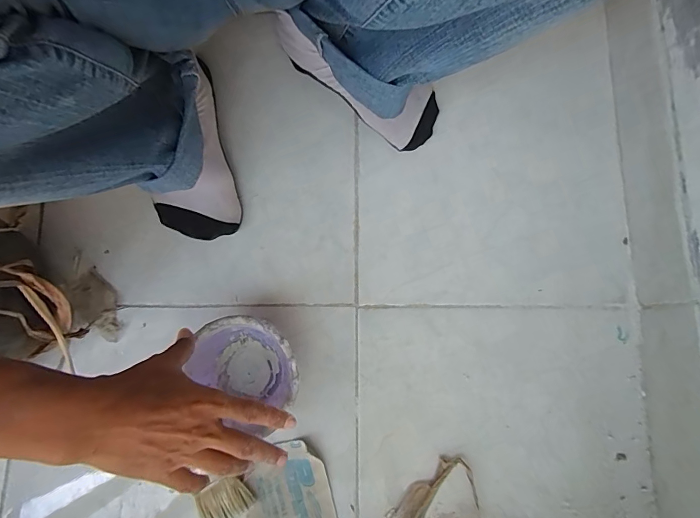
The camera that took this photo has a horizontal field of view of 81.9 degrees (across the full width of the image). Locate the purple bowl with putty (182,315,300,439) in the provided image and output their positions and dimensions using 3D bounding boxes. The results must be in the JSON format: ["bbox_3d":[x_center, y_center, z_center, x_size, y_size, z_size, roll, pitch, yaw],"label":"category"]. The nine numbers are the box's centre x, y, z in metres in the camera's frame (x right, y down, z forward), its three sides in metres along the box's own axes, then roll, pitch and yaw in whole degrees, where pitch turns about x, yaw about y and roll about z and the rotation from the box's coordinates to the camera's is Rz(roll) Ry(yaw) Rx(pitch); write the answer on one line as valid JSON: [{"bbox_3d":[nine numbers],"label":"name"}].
[{"bbox_3d":[-0.117,0.125,0.450,0.126,0.066,0.114,11,80,3],"label":"purple bowl with putty"}]

